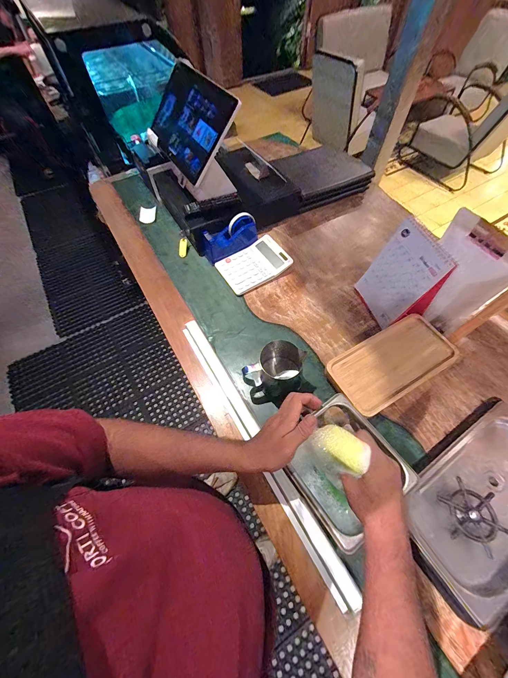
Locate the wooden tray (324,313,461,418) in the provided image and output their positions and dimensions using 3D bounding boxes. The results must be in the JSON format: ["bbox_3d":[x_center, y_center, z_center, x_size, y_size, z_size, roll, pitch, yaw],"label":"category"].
[{"bbox_3d":[0.303,0.056,0.576,0.279,0.042,0.138,-27,64,-13],"label":"wooden tray"}]

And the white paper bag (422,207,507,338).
[{"bbox_3d":[0.426,-0.123,0.549,0.028,0.237,0.154,-26,63,-24],"label":"white paper bag"}]

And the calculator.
[{"bbox_3d":[-0.002,-0.213,0.736,0.186,0.036,0.134,-29,64,-14],"label":"calculator"}]

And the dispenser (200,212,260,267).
[{"bbox_3d":[-0.071,-0.297,0.745,0.156,0.094,0.070,-28,64,-13],"label":"dispenser"}]

